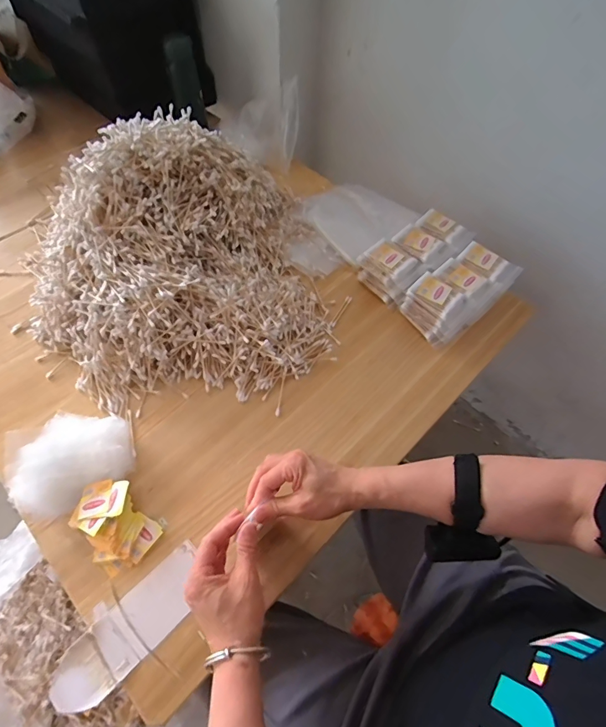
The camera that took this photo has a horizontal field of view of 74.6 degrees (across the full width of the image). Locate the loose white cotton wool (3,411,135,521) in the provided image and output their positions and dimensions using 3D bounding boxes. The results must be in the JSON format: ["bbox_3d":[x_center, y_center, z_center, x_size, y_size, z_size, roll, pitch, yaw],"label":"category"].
[{"bbox_3d":[-0.290,0.109,0.485,0.149,0.042,0.120,-27,63,-18],"label":"loose white cotton wool"}]

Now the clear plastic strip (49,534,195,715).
[{"bbox_3d":[-0.177,0.272,0.417,0.167,0.007,0.065,-39,67,-23],"label":"clear plastic strip"}]

